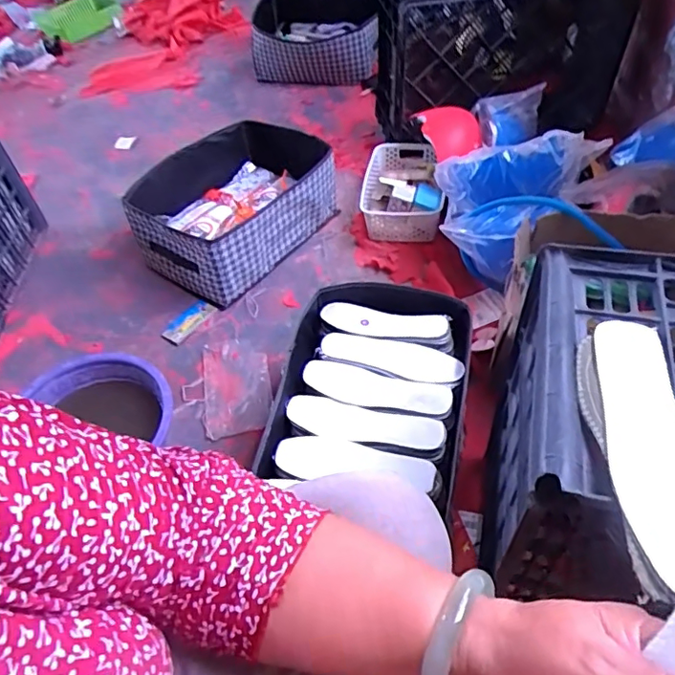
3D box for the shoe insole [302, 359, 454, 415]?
[{"bbox_3d":[0.058,0.080,0.851,0.235,0.023,0.080,14,52,18],"label":"shoe insole"}]

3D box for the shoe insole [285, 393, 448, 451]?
[{"bbox_3d":[0.036,0.129,0.797,0.232,0.013,0.066,9,50,18],"label":"shoe insole"}]

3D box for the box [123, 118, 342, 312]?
[{"bbox_3d":[-0.263,-0.335,1.310,0.412,0.173,0.450,28,58,27],"label":"box"}]

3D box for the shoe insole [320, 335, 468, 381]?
[{"bbox_3d":[0.090,0.031,0.902,0.232,0.013,0.077,15,53,17],"label":"shoe insole"}]

